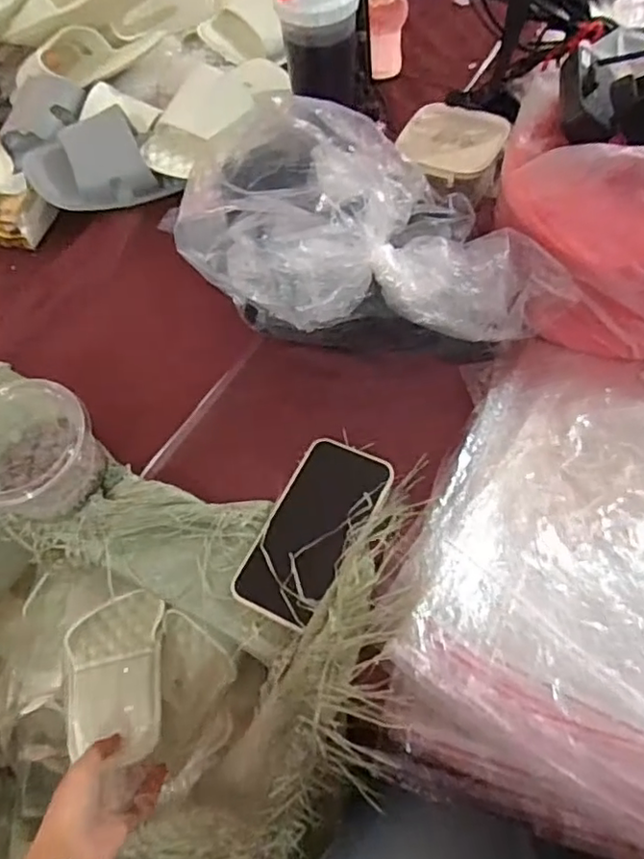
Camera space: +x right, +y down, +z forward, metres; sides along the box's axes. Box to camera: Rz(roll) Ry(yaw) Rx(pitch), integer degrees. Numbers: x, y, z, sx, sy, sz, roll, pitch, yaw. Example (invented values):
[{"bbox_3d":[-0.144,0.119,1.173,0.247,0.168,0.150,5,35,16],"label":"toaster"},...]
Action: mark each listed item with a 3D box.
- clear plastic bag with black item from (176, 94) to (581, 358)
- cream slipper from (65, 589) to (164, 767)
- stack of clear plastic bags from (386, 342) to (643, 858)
[{"bbox_3d":[0.049,-0.170,0.564,0.323,0.175,0.170,9,61,9],"label":"clear plastic bag with black item"},{"bbox_3d":[-0.214,0.251,0.629,0.096,0.045,0.181,-3,37,-8],"label":"cream slipper"},{"bbox_3d":[0.278,0.095,0.478,0.370,0.036,0.427,17,62,14],"label":"stack of clear plastic bags"}]

